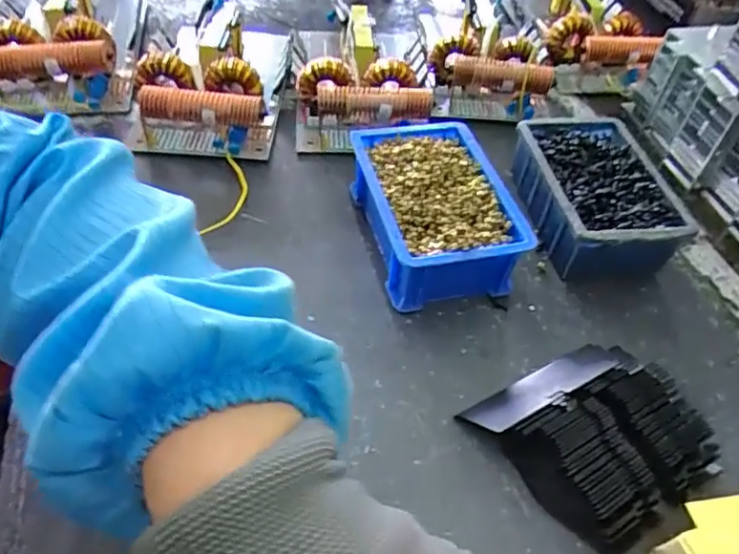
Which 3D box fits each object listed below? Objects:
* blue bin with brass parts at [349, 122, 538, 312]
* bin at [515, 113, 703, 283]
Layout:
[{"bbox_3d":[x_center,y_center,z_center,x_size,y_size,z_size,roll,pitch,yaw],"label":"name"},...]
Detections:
[{"bbox_3d":[0.045,-0.053,0.438,0.108,0.052,0.149,-8,50,-14],"label":"blue bin with brass parts"},{"bbox_3d":[0.180,-0.066,0.471,0.108,0.051,0.157,1,49,-6],"label":"bin"}]

